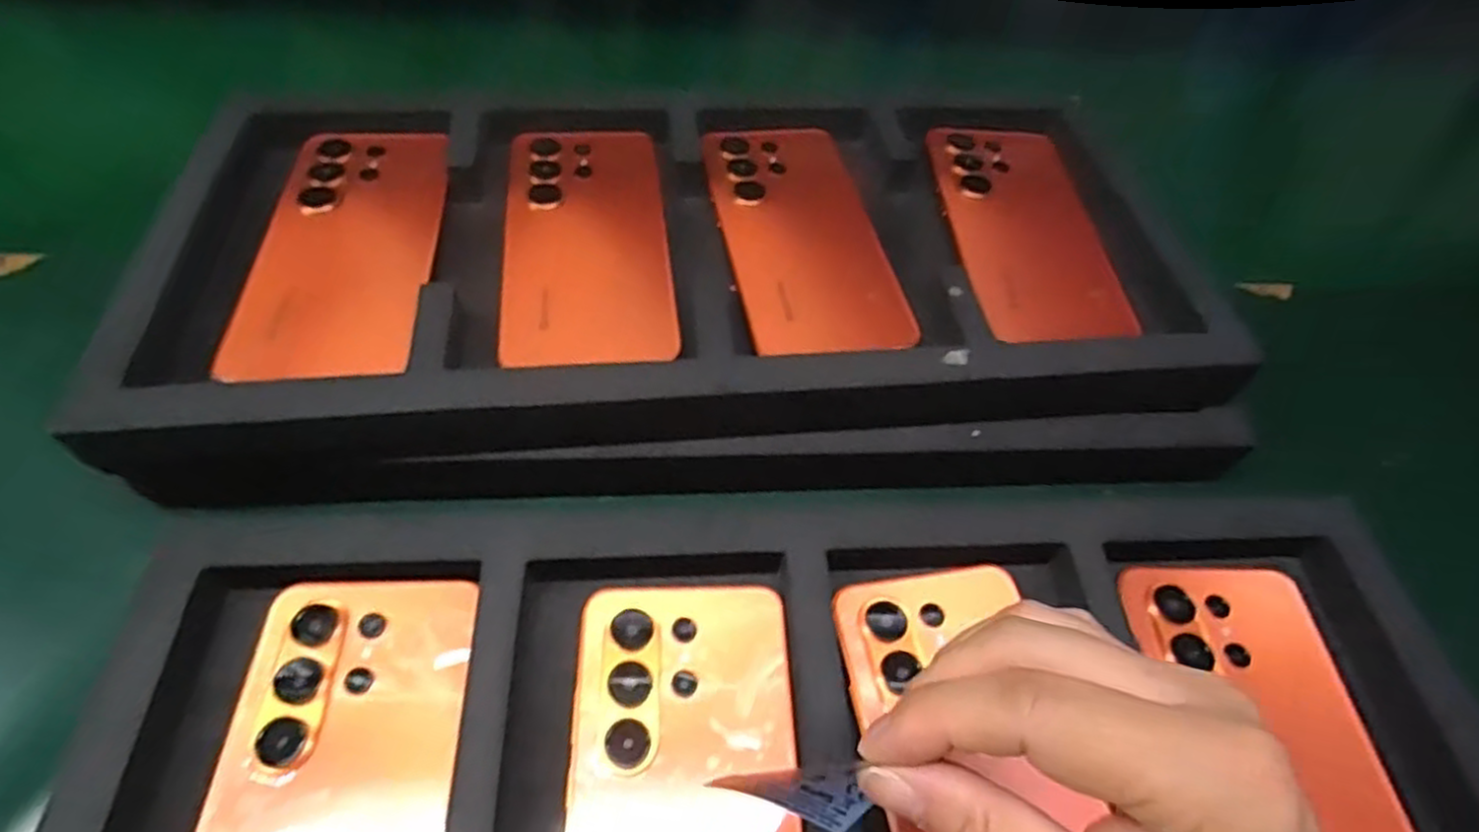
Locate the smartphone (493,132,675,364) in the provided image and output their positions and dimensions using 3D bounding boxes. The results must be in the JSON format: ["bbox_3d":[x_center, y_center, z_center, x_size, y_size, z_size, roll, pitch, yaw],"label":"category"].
[{"bbox_3d":[-0.074,-0.090,0.360,0.074,0.015,0.166,-5,54,-8],"label":"smartphone"}]

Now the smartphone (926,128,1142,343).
[{"bbox_3d":[0.151,-0.099,0.390,0.079,0.006,0.162,0,54,-5],"label":"smartphone"}]

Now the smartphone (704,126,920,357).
[{"bbox_3d":[0.028,-0.095,0.373,0.074,0.005,0.165,-7,55,-10],"label":"smartphone"}]

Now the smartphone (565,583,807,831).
[{"bbox_3d":[-0.014,0.138,0.245,0.078,0.011,0.170,-9,58,-3],"label":"smartphone"}]

